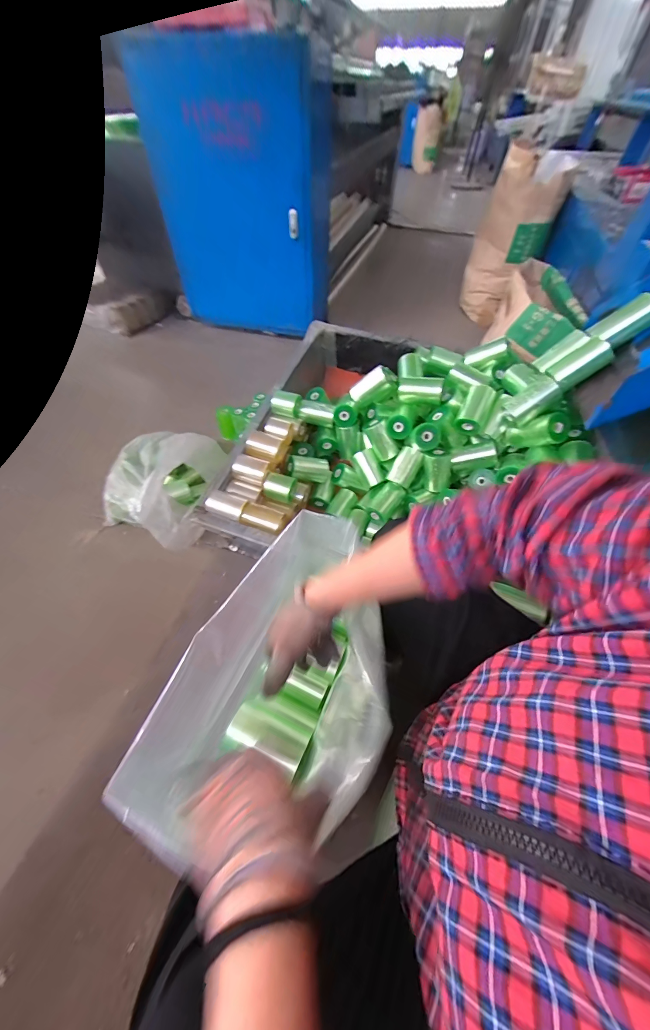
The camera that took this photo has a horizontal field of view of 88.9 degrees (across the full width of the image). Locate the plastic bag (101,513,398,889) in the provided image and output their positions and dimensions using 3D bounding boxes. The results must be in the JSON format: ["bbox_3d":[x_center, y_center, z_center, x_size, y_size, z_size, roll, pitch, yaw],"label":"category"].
[{"bbox_3d":[-0.036,0.199,0.441,0.203,0.265,0.356,18,54,13],"label":"plastic bag"}]

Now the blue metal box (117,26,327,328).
[{"bbox_3d":[-0.344,-1.248,1.390,0.720,0.815,0.259,16,53,12],"label":"blue metal box"}]

